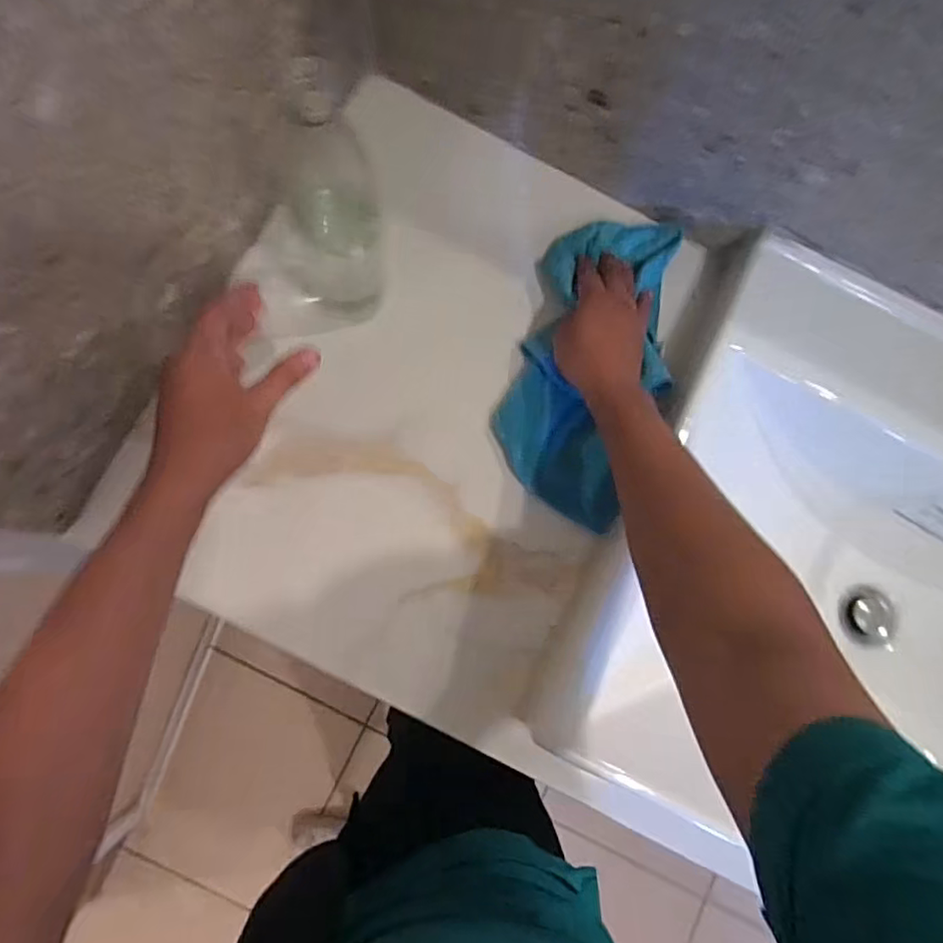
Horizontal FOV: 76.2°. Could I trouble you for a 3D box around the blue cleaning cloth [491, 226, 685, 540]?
[{"bbox_3d":[0.107,-0.100,0.540,0.126,0.032,0.283,17,82,-2],"label":"blue cleaning cloth"}]

